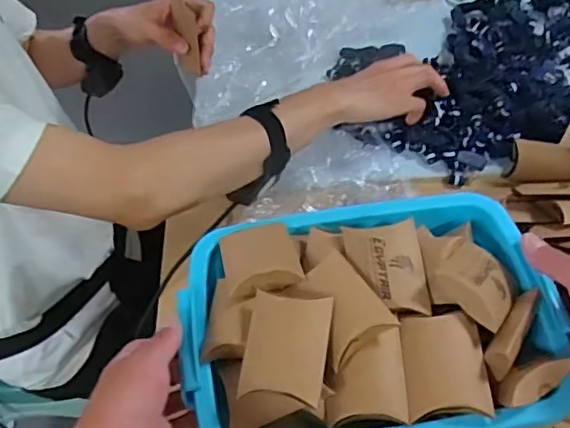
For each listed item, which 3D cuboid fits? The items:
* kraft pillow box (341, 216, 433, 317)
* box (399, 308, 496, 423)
[{"bbox_3d":[0.075,0.038,0.443,0.053,0.015,0.070,-8,53,-2],"label":"kraft pillow box"},{"bbox_3d":[0.108,0.102,0.411,0.053,0.015,0.066,-4,53,1],"label":"box"}]

